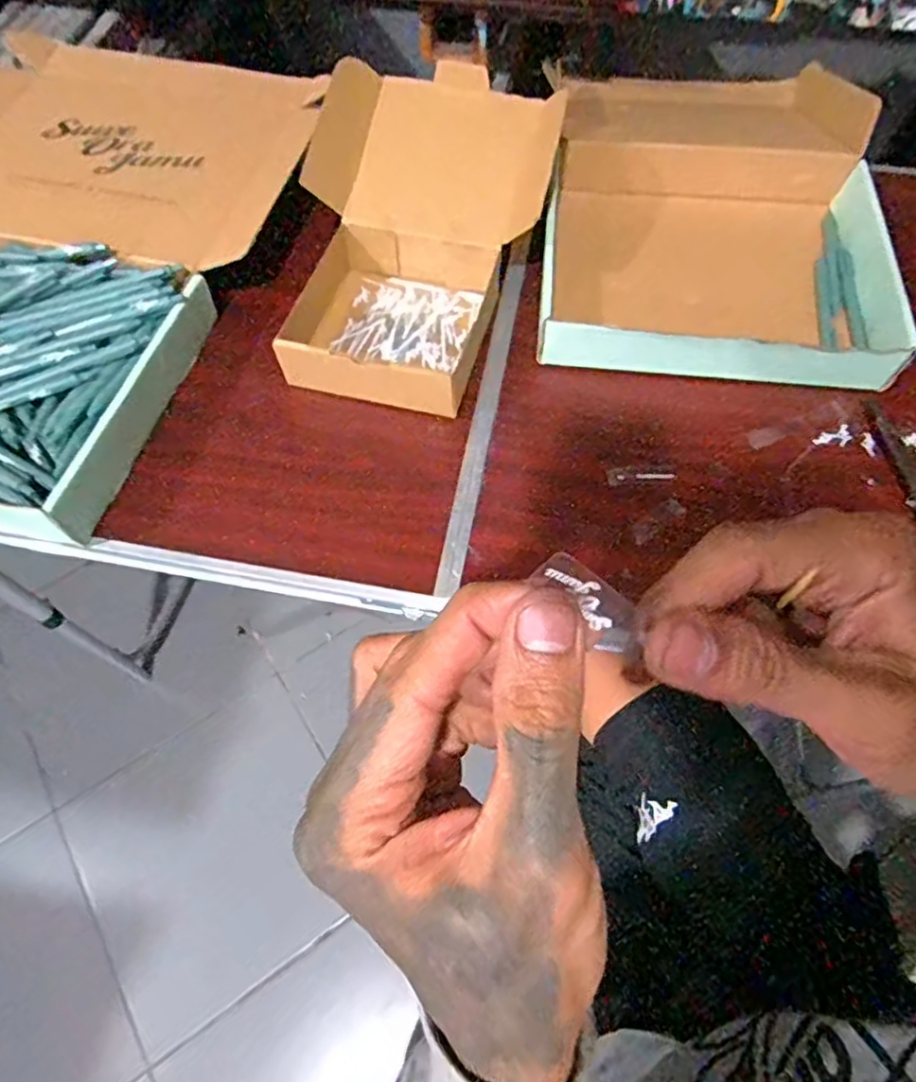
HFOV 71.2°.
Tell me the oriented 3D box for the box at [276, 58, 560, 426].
[{"bbox_3d":[-0.039,-0.269,0.570,0.202,0.115,0.302,14,63,6],"label":"box"}]

